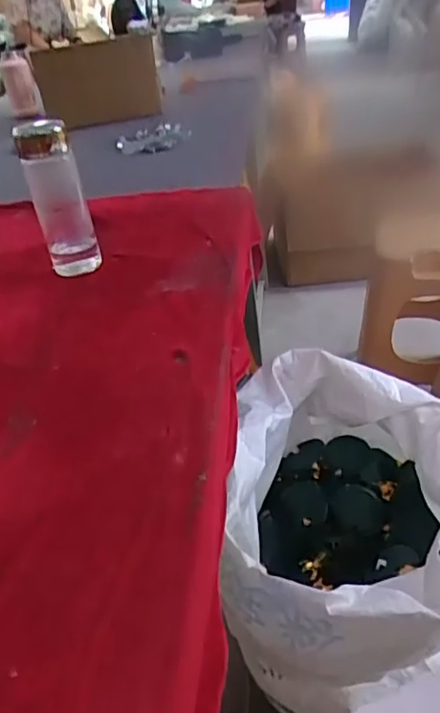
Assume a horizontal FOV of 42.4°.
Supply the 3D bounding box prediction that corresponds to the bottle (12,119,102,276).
[{"bbox_3d":[-0.218,-0.213,0.764,0.070,0.203,0.072,-15,35,-10],"label":"bottle"}]

